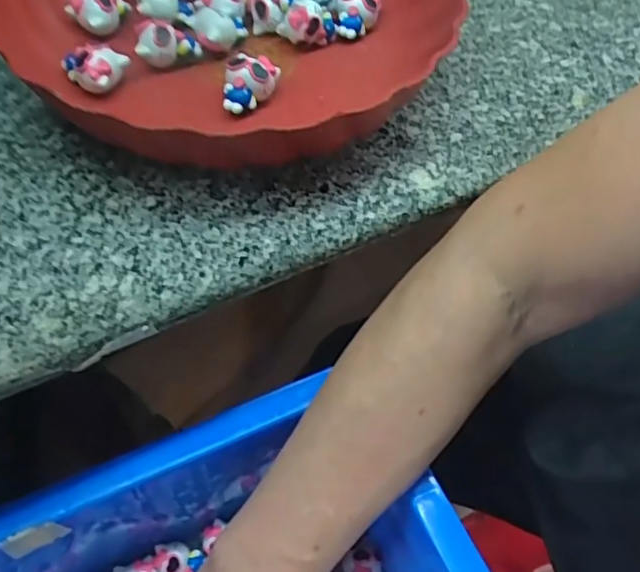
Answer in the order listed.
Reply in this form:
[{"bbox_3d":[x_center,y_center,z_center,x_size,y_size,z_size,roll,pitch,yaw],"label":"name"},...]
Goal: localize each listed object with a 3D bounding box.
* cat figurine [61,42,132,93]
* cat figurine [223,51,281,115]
[{"bbox_3d":[-0.119,-0.114,0.316,0.033,0.018,0.018,1,55,-3],"label":"cat figurine"},{"bbox_3d":[-0.036,-0.106,0.317,0.025,0.018,0.025,11,55,4],"label":"cat figurine"}]

